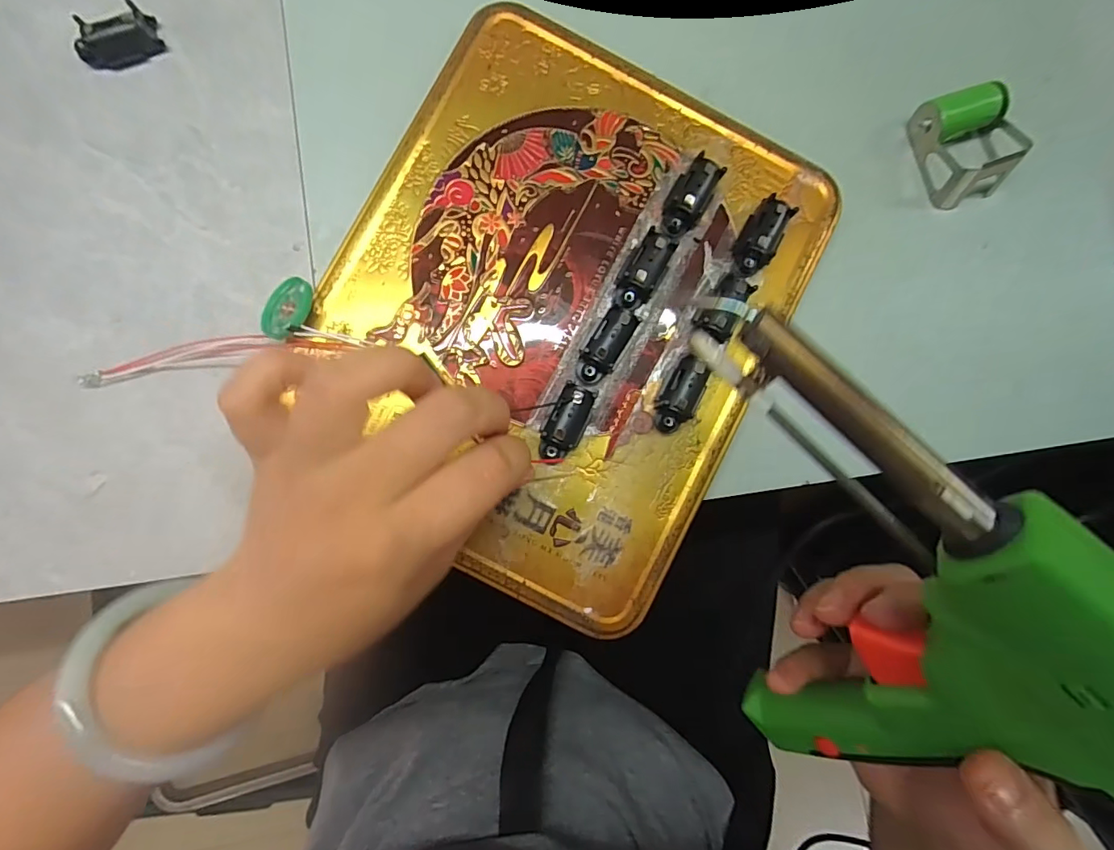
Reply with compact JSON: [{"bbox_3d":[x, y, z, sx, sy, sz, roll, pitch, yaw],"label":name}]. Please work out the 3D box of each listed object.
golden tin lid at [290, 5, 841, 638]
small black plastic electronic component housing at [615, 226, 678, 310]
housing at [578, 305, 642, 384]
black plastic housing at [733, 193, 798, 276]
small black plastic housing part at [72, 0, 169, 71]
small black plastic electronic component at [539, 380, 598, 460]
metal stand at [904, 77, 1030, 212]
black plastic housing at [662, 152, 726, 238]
[{"bbox_3d":[0.001,-0.052,0.222,0.191,0.021,0.235,27,86,-1],"label":"golden tin lid"},{"bbox_3d":[0.037,-0.066,0.218,0.016,0.015,0.034,29,86,-1],"label":"small black plastic electronic component housing"},{"bbox_3d":[0.021,-0.034,0.216,0.015,0.014,0.033,29,86,-1],"label":"housing"},{"bbox_3d":[0.091,-0.083,0.224,0.019,0.013,0.032,27,86,-1],"label":"black plastic housing"},{"bbox_3d":[-0.197,-0.173,0.225,0.034,0.013,0.018,-13,88,-4],"label":"small black plastic housing part"},{"bbox_3d":[0.004,-0.001,0.215,0.015,0.014,0.035,24,86,-2],"label":"small black plastic electronic component"},{"bbox_3d":[0.199,-0.135,0.240,0.044,0.021,0.048,-19,88,-2],"label":"metal stand"},{"bbox_3d":[0.058,-0.100,0.222,0.016,0.016,0.033,38,86,-1],"label":"black plastic housing"}]

